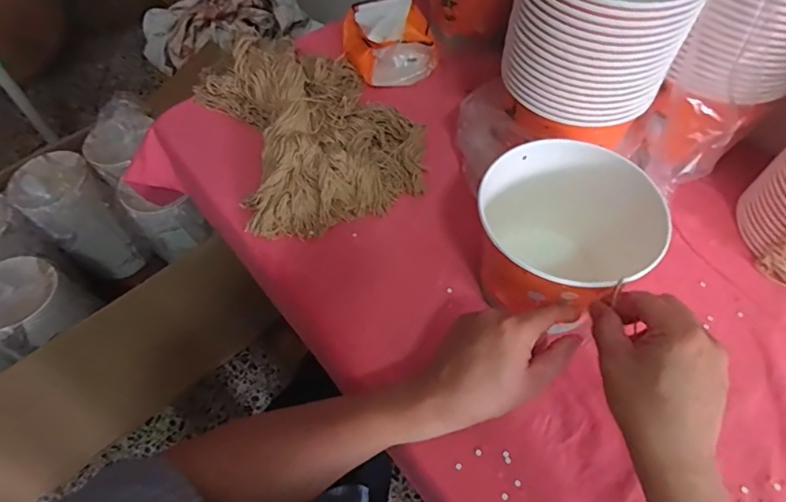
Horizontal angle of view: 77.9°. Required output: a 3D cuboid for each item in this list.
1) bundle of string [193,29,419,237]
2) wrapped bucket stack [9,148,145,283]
[{"bbox_3d":[-0.115,-0.180,0.649,0.232,0.054,0.330,-22,60,-12],"label":"bundle of string"},{"bbox_3d":[-0.728,-0.068,1.160,0.154,0.306,0.158,31,63,19],"label":"wrapped bucket stack"}]

